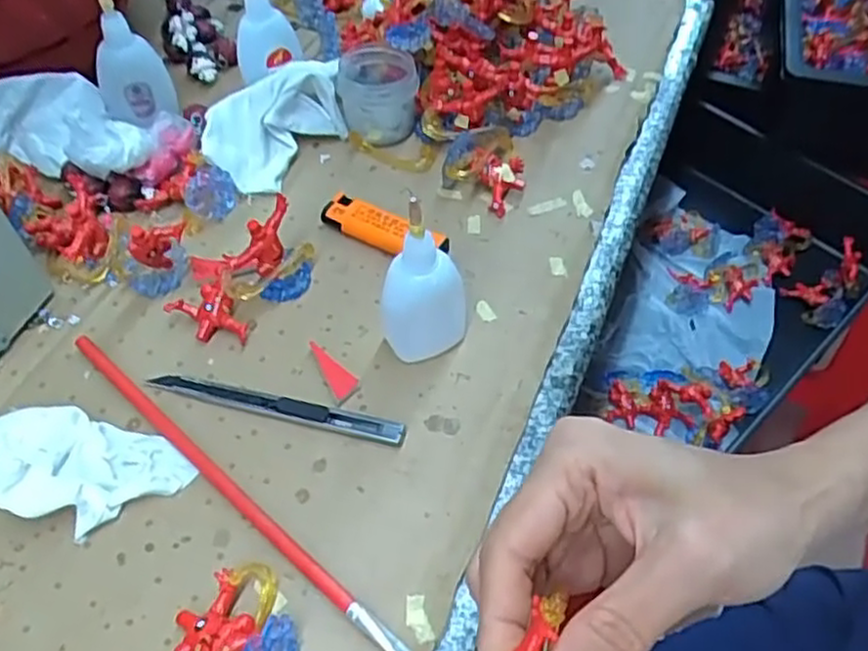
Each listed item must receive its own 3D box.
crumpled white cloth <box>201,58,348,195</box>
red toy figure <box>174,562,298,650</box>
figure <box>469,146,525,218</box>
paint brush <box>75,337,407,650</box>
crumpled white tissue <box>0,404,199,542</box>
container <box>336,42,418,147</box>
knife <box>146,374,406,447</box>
[{"bbox_3d":[-0.108,-0.142,0.486,0.076,0.035,0.100,33,60,22],"label":"crumpled white cloth"},{"bbox_3d":[-0.082,0.127,0.302,0.053,0.023,0.054,0,53,0],"label":"red toy figure"},{"bbox_3d":[0.040,-0.093,0.460,0.034,0.020,0.046,1,53,1],"label":"figure"},{"bbox_3d":[-0.096,0.078,0.346,0.260,0.010,0.010,35,61,24],"label":"paint brush"},{"bbox_3d":[-0.172,0.068,0.349,0.101,0.019,0.055,11,54,8],"label":"crumpled white tissue"},{"bbox_3d":[-0.037,-0.158,0.494,0.052,0.042,0.060,2,53,2],"label":"container"},{"bbox_3d":[-0.083,0.040,0.375,0.139,0.010,0.014,12,54,9],"label":"knife"}]

